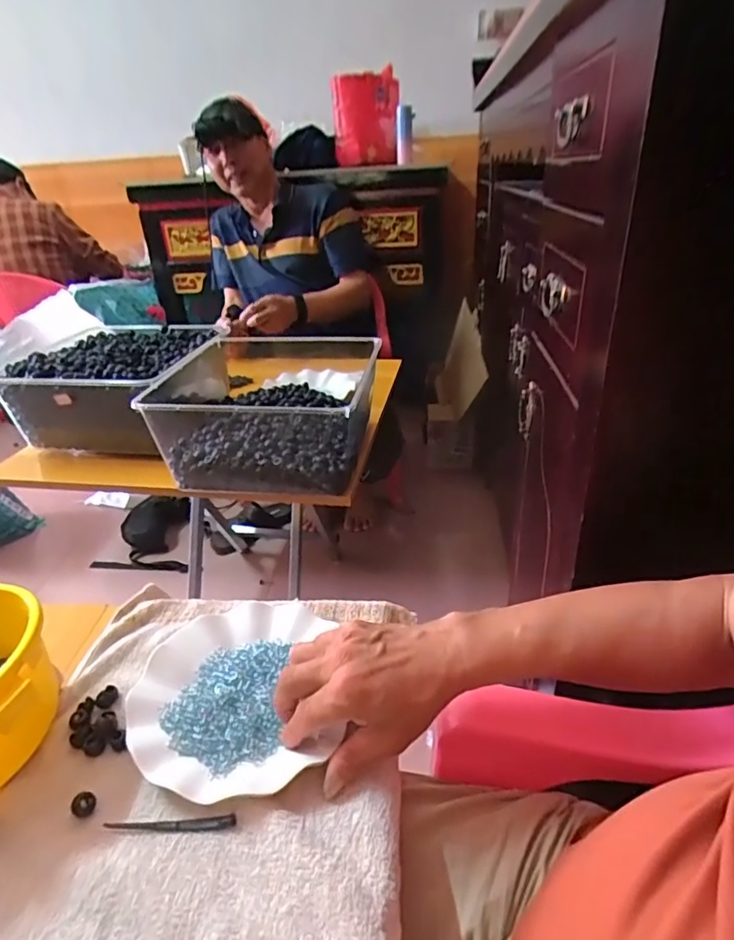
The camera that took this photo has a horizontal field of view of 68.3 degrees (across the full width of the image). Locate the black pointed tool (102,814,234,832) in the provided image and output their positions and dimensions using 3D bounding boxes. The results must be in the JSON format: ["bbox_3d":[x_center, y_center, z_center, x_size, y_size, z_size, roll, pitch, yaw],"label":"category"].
[{"bbox_3d":[-0.136,0.245,0.374,0.091,0.007,0.007,-3,32,2],"label":"black pointed tool"}]

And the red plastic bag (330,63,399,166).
[{"bbox_3d":[-0.010,-0.942,1.464,0.199,0.202,0.146,6,33,16],"label":"red plastic bag"}]

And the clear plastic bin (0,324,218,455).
[{"bbox_3d":[-0.420,-0.136,0.933,0.293,0.158,0.317,0,30,7],"label":"clear plastic bin"}]

